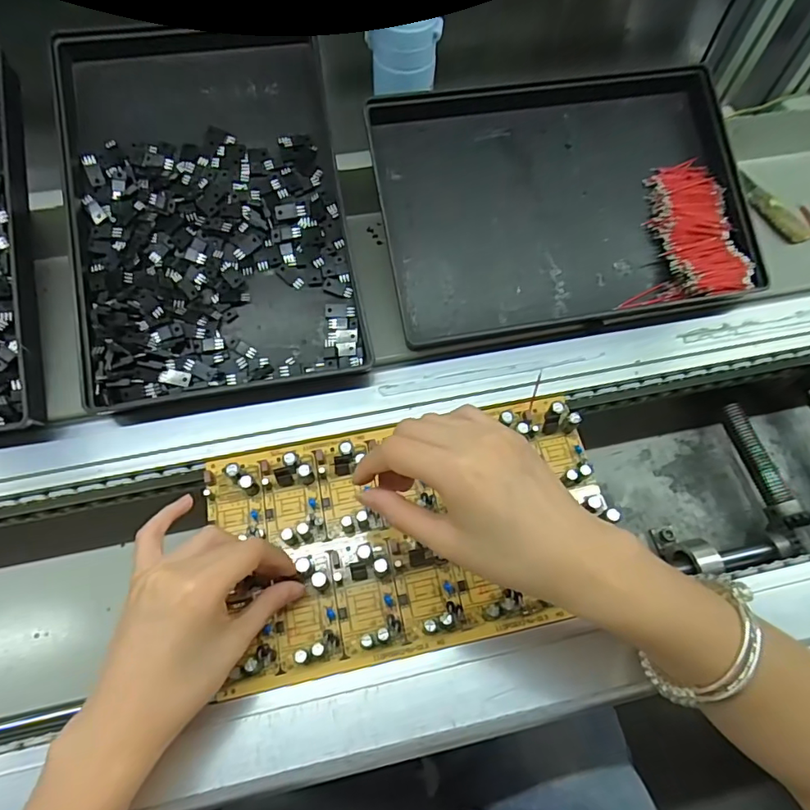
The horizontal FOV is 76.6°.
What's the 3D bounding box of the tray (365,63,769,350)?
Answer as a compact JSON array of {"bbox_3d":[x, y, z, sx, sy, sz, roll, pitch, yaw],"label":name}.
[{"bbox_3d":[0.125,-0.166,0.409,0.283,0.024,0.208,-10,82,-6],"label":"tray"}]

